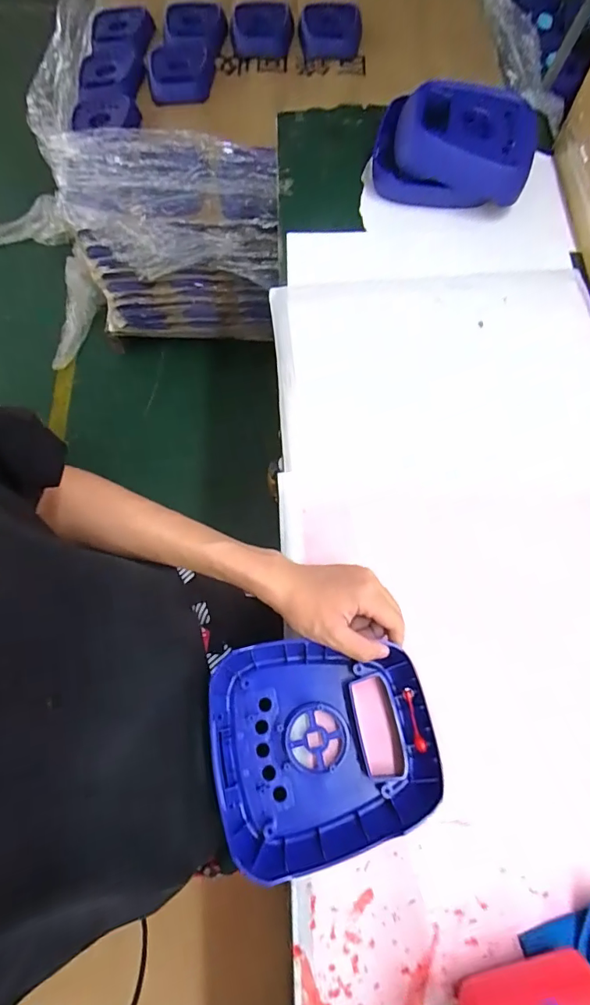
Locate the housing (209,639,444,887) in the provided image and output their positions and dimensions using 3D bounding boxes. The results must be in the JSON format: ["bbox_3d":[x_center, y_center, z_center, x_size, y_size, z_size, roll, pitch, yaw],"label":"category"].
[{"bbox_3d":[0.021,0.199,0.392,0.181,0.036,0.165,-15,70,-5],"label":"housing"}]

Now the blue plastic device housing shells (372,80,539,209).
[{"bbox_3d":[0.221,-0.498,0.638,0.212,0.064,0.160,8,70,3],"label":"blue plastic device housing shells"}]

